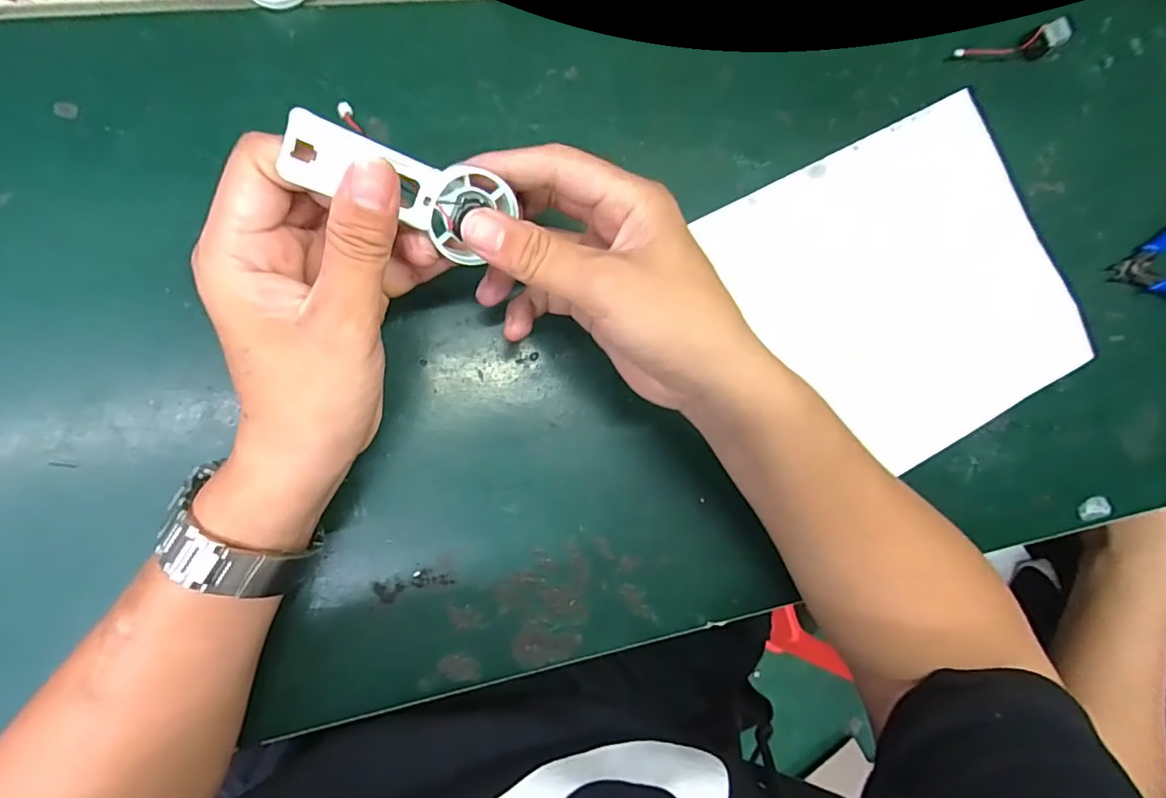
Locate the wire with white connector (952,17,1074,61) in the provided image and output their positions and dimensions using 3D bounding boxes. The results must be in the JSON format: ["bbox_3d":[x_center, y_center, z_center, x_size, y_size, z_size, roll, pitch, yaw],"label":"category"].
[{"bbox_3d":[0.298,-0.245,0.378,0.080,0.020,0.018,-17,92,-10],"label":"wire with white connector"}]

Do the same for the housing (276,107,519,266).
[{"bbox_3d":[-0.072,-0.083,0.216,0.086,0.017,0.037,11,117,-39],"label":"housing"}]

